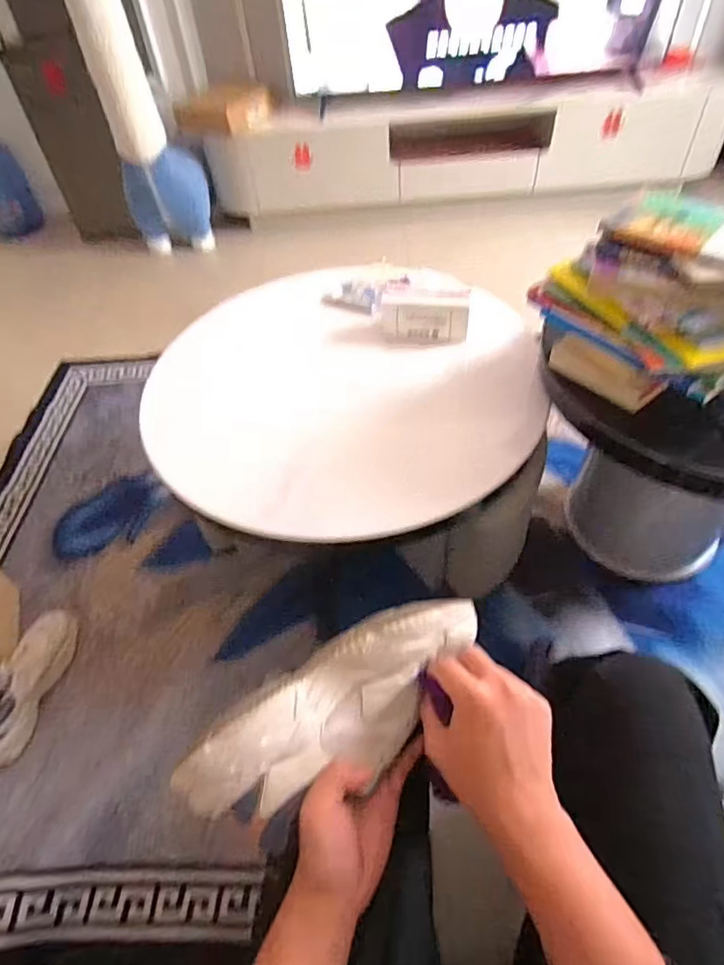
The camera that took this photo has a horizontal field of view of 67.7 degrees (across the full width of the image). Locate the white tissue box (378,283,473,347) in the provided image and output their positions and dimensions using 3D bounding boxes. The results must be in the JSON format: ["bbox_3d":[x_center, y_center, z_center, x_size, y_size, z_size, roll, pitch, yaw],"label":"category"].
[{"bbox_3d":[0.131,-0.351,1.113,0.175,0.106,0.086,7,51,10],"label":"white tissue box"}]

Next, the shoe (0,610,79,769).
[{"bbox_3d":[-0.680,0.394,1.073,0.107,0.086,0.299,4,50,8],"label":"shoe"}]

